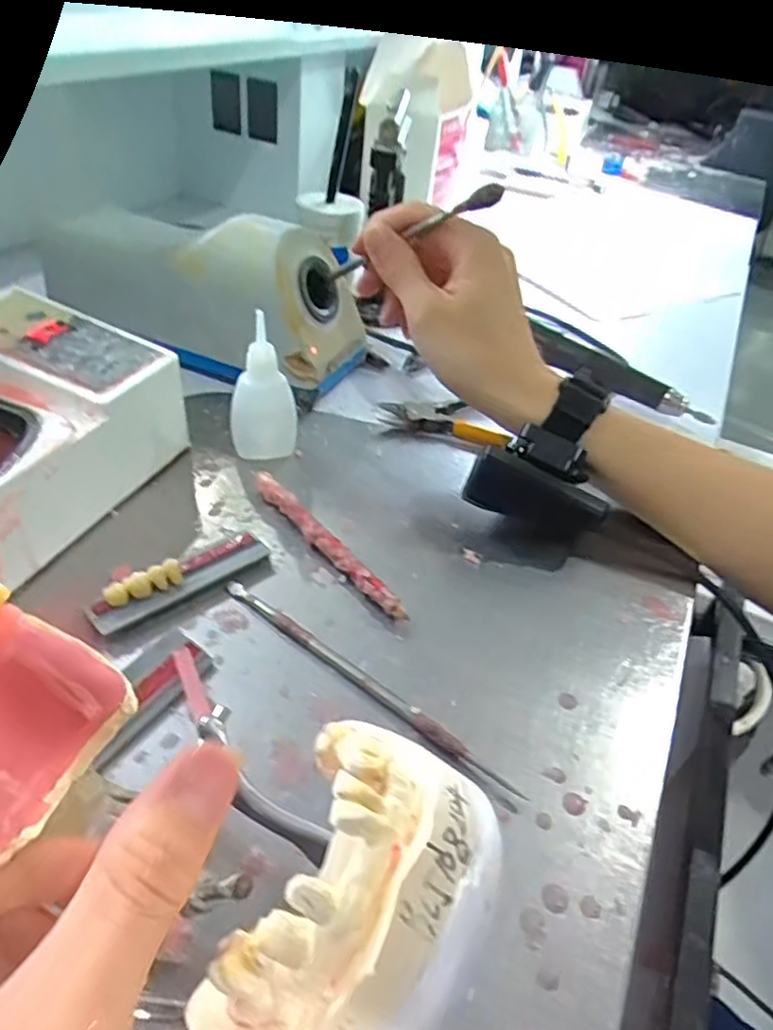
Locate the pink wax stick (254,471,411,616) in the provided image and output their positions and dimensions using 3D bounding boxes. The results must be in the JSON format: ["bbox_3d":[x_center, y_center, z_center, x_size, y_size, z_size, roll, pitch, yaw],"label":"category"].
[{"bbox_3d":[-0.031,0.014,0.330,0.008,0.013,0.118,-25,50,-32],"label":"pink wax stick"}]

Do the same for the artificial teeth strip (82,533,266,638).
[{"bbox_3d":[-0.092,0.028,0.300,0.081,0.015,0.017,-27,51,-34],"label":"artificial teeth strip"}]

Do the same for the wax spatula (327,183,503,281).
[{"bbox_3d":[0.008,-0.156,0.380,0.016,0.009,0.153,-23,14,-31],"label":"wax spatula"}]

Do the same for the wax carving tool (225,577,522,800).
[{"bbox_3d":[-0.011,0.066,0.274,0.149,0.006,0.007,30,46,24],"label":"wax carving tool"}]

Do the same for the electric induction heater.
[{"bbox_3d":[-0.122,-0.158,0.454,0.207,0.092,0.081,20,42,14],"label":"electric induction heater"}]

